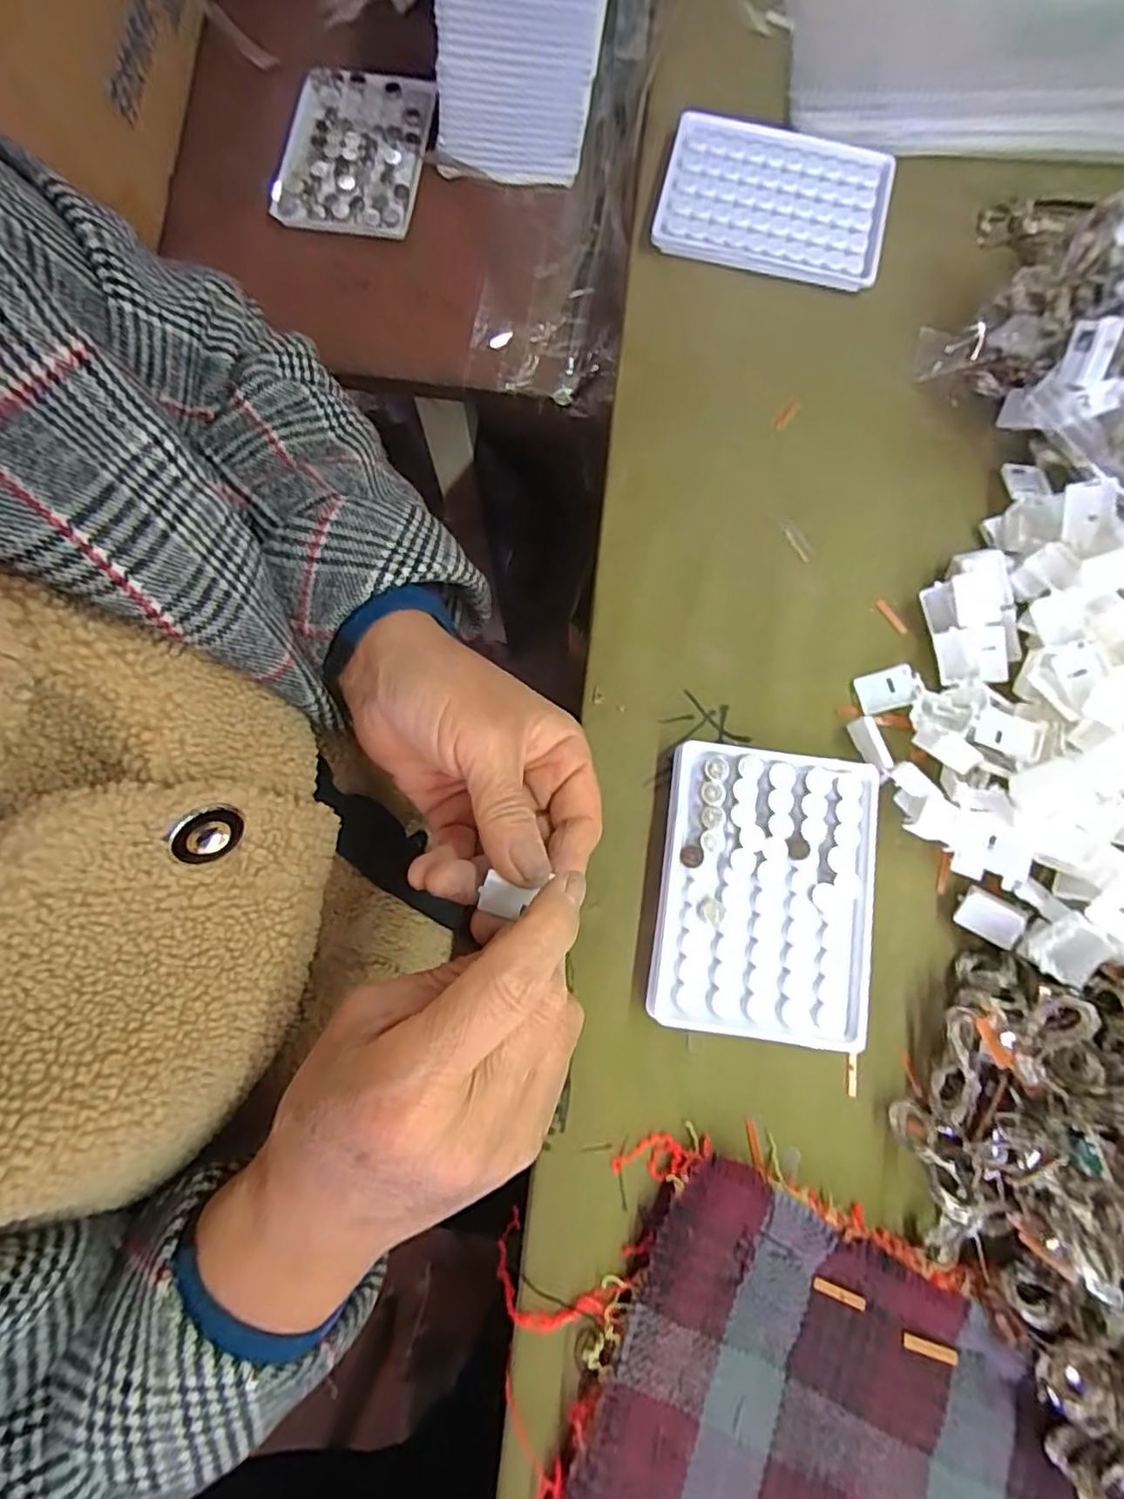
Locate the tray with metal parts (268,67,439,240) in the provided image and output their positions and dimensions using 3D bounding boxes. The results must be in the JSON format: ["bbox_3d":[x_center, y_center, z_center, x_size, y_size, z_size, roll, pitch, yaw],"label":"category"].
[{"bbox_3d":[-0.141,-0.405,0.438,0.093,0.019,0.118,10,79,3],"label":"tray with metal parts"}]

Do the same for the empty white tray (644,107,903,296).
[{"bbox_3d":[0.125,-0.324,0.378,0.130,0.017,0.086,12,79,4],"label":"empty white tray"}]

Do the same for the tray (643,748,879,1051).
[{"bbox_3d":[0.095,0.066,0.300,0.096,0.018,0.130,7,78,3],"label":"tray"}]

